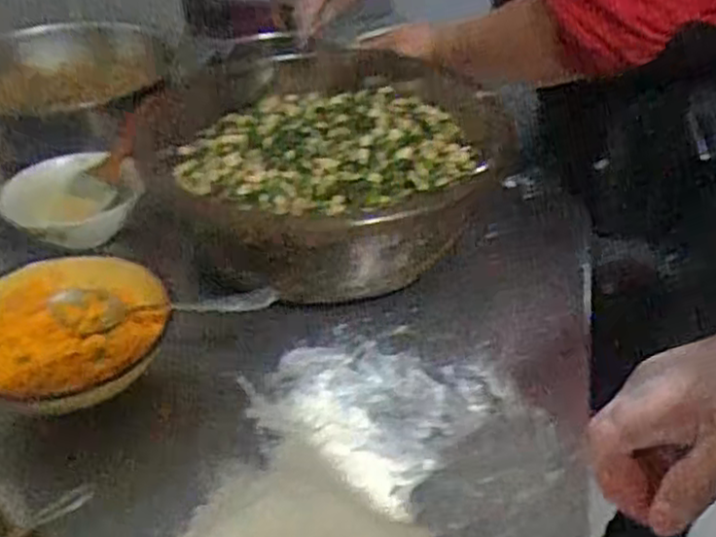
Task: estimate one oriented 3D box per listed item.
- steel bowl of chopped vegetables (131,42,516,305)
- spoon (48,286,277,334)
[{"bbox_3d":[-0.031,-0.098,0.779,0.362,0.143,0.360,2,40,-1],"label":"steel bowl of chopped vegetables"},{"bbox_3d":[-0.155,0.028,0.605,0.219,0.034,0.042,-3,33,26],"label":"spoon"}]

